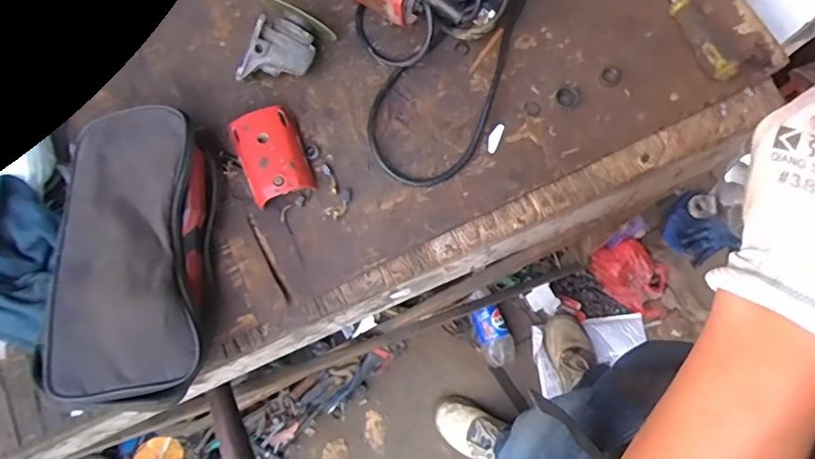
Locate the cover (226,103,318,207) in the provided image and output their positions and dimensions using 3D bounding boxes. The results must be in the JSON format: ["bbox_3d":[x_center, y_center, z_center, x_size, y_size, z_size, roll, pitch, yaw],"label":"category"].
[{"bbox_3d":[-0.126,-0.070,0.489,0.058,0.030,0.088,-22,77,-7],"label":"cover"}]

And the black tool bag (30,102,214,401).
[{"bbox_3d":[-0.228,0.024,0.440,0.115,0.071,0.230,-4,76,-3],"label":"black tool bag"}]

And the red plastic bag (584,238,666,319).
[{"bbox_3d":[0.565,0.114,1.298,0.219,0.063,0.144,39,78,8],"label":"red plastic bag"}]

